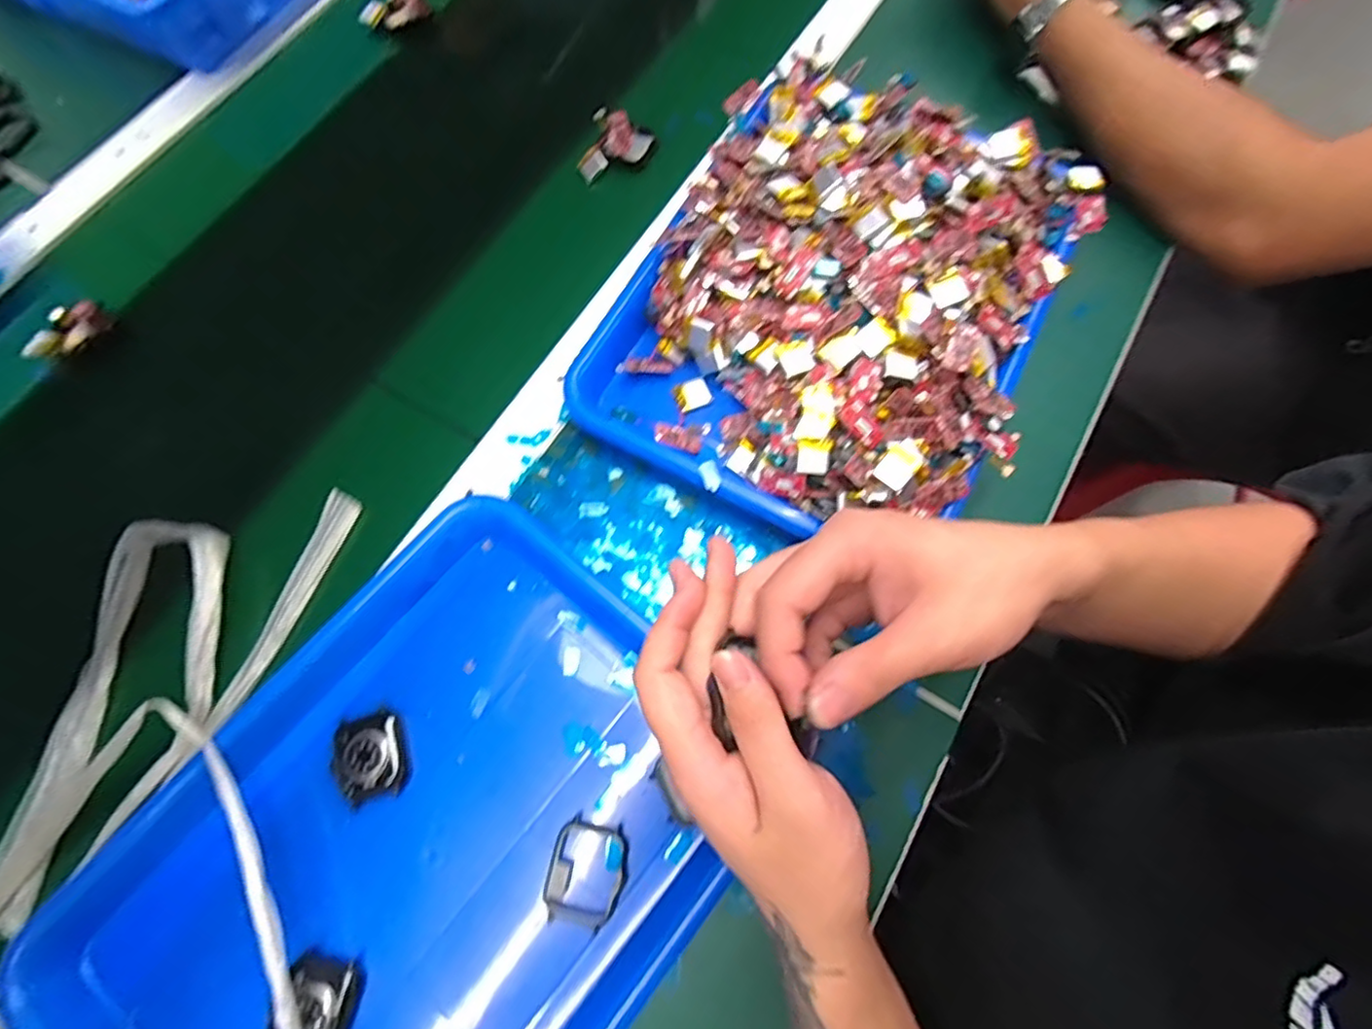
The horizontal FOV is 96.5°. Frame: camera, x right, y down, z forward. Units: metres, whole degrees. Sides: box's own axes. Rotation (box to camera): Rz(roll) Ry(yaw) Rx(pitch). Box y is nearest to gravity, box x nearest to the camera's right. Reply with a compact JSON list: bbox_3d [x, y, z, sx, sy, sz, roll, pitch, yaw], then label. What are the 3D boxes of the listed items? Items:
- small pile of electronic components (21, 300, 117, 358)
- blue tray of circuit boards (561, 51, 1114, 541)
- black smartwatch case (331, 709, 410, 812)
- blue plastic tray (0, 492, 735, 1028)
[{"bbox_3d":[-0.448,-0.132,0.443,0.022,0.026,0.054,23,74,8],"label":"small pile of electronic components"},{"bbox_3d":[0.103,-0.153,0.396,0.252,0.061,0.330,25,74,9],"label":"blue tray of circuit boards"},{"bbox_3d":[-0.175,0.135,0.339,0.034,0.013,0.044,-19,72,-5],"label":"black smartwatch case"},{"bbox_3d":[-0.137,0.176,0.321,0.265,0.045,0.326,40,77,13],"label":"blue plastic tray"}]

